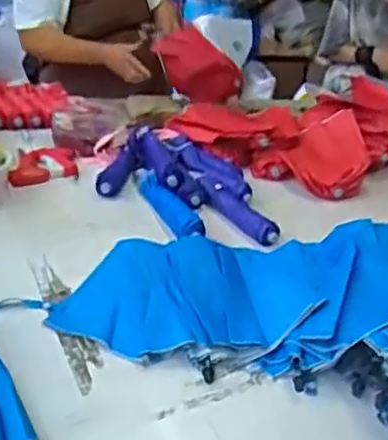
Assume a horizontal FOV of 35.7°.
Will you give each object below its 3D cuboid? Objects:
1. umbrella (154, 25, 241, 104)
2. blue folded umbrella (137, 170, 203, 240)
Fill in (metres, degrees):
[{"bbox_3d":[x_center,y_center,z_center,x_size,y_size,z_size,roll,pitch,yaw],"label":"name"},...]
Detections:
[{"bbox_3d":[0.015,-0.436,1.708,0.086,0.166,0.305,-11,33,-36],"label":"umbrella"},{"bbox_3d":[-0.045,-0.025,1.199,0.063,0.046,0.276,-2,29,-24],"label":"blue folded umbrella"}]

